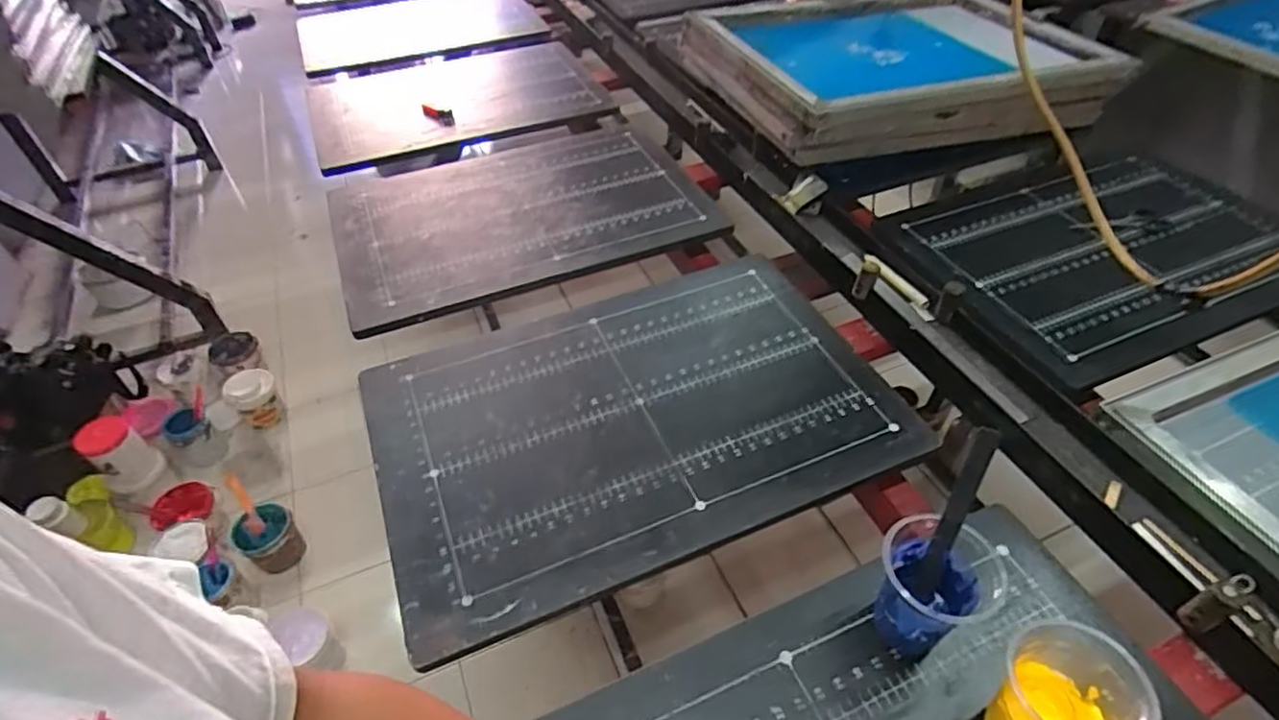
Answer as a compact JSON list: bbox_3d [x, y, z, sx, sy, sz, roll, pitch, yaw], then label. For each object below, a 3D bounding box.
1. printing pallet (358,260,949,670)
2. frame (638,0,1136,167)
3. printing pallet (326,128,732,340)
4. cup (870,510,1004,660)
[{"bbox_3d":[-0.011,0.053,0.771,0.589,0.017,0.401,-18,48,-15],"label":"printing pallet"},{"bbox_3d":[0.438,-0.516,1.118,0.632,0.121,0.419,-12,51,-11],"label":"frame"},{"bbox_3d":[-0.210,-0.258,1.098,0.588,0.032,0.422,-17,48,-14],"label":"printing pallet"},{"bbox_3d":[0.248,0.197,0.549,0.082,0.116,0.090,-1,46,1],"label":"cup"}]

